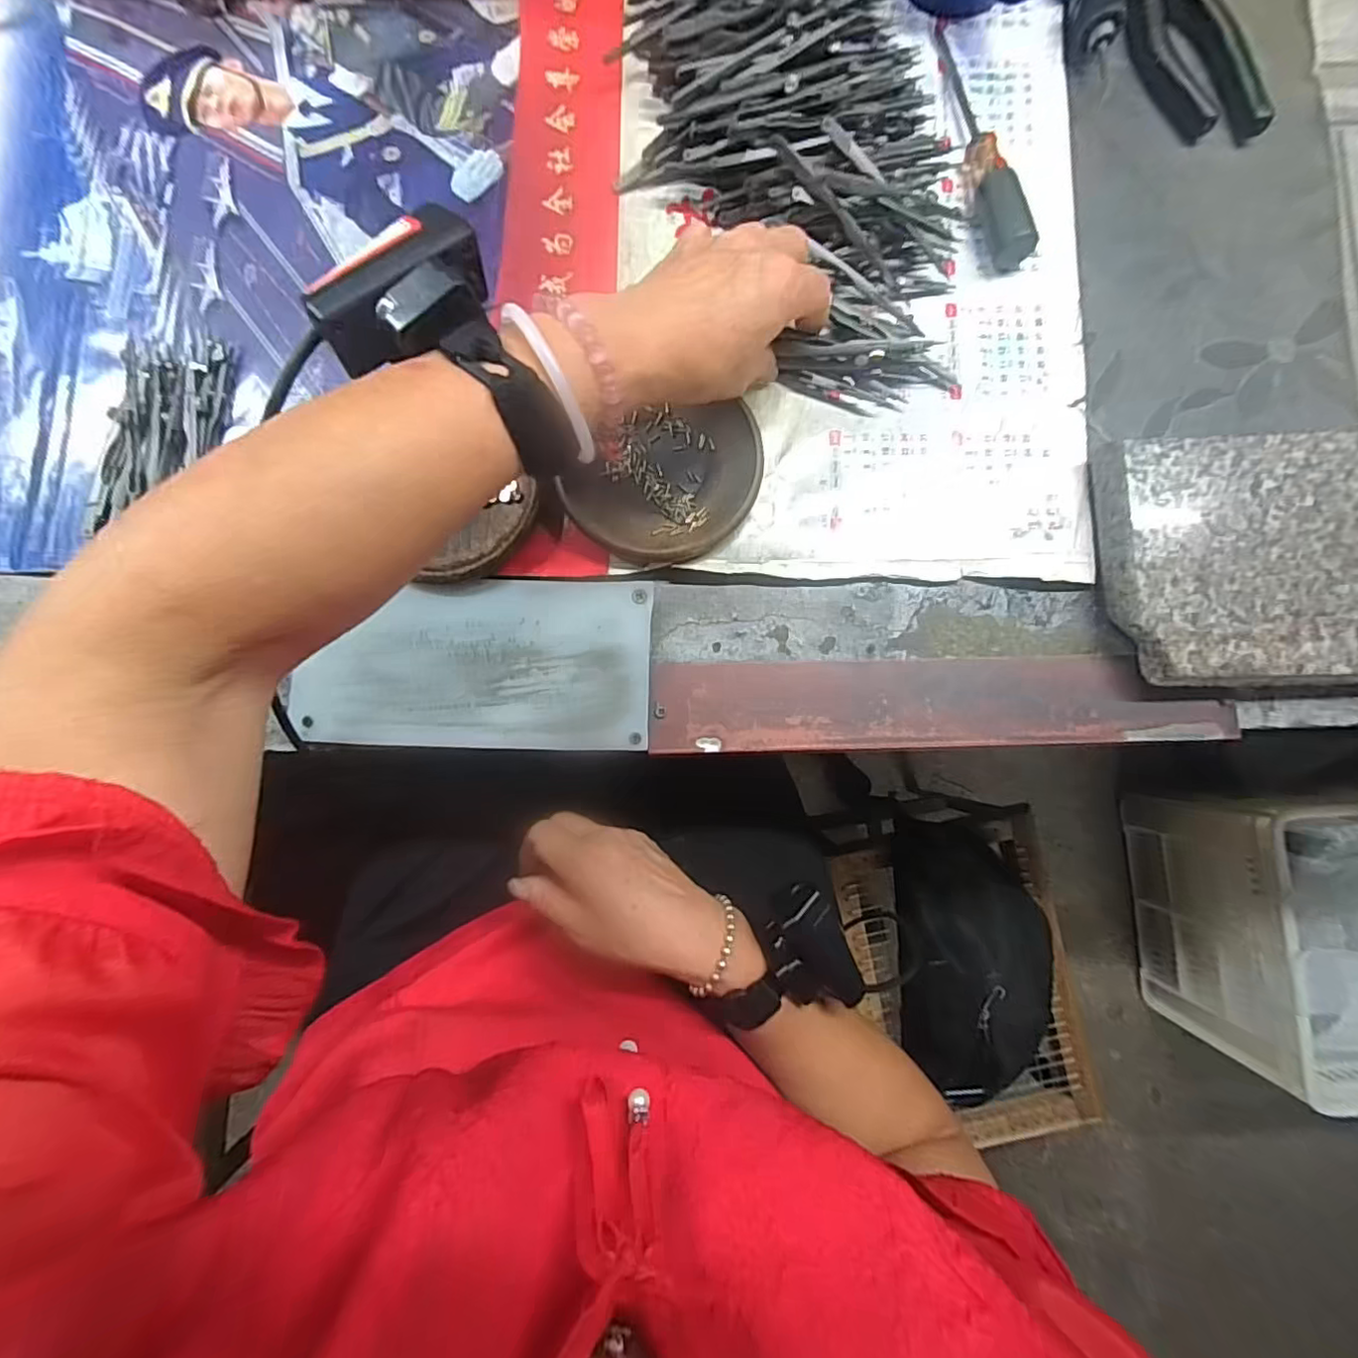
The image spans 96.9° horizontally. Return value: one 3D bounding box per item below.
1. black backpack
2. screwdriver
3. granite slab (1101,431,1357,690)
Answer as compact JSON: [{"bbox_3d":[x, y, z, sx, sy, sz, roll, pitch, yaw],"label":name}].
[{"bbox_3d":[0.312,0.293,0.627,0.167,0.072,0.272,1,86,0],"label":"black backpack"},{"bbox_3d":[0.177,-0.325,0.358,0.022,0.020,0.163,-14,85,-1],"label":"screwdriver"},{"bbox_3d":[0.355,-0.064,0.329,0.242,0.028,0.133,-1,85,0],"label":"granite slab"}]

